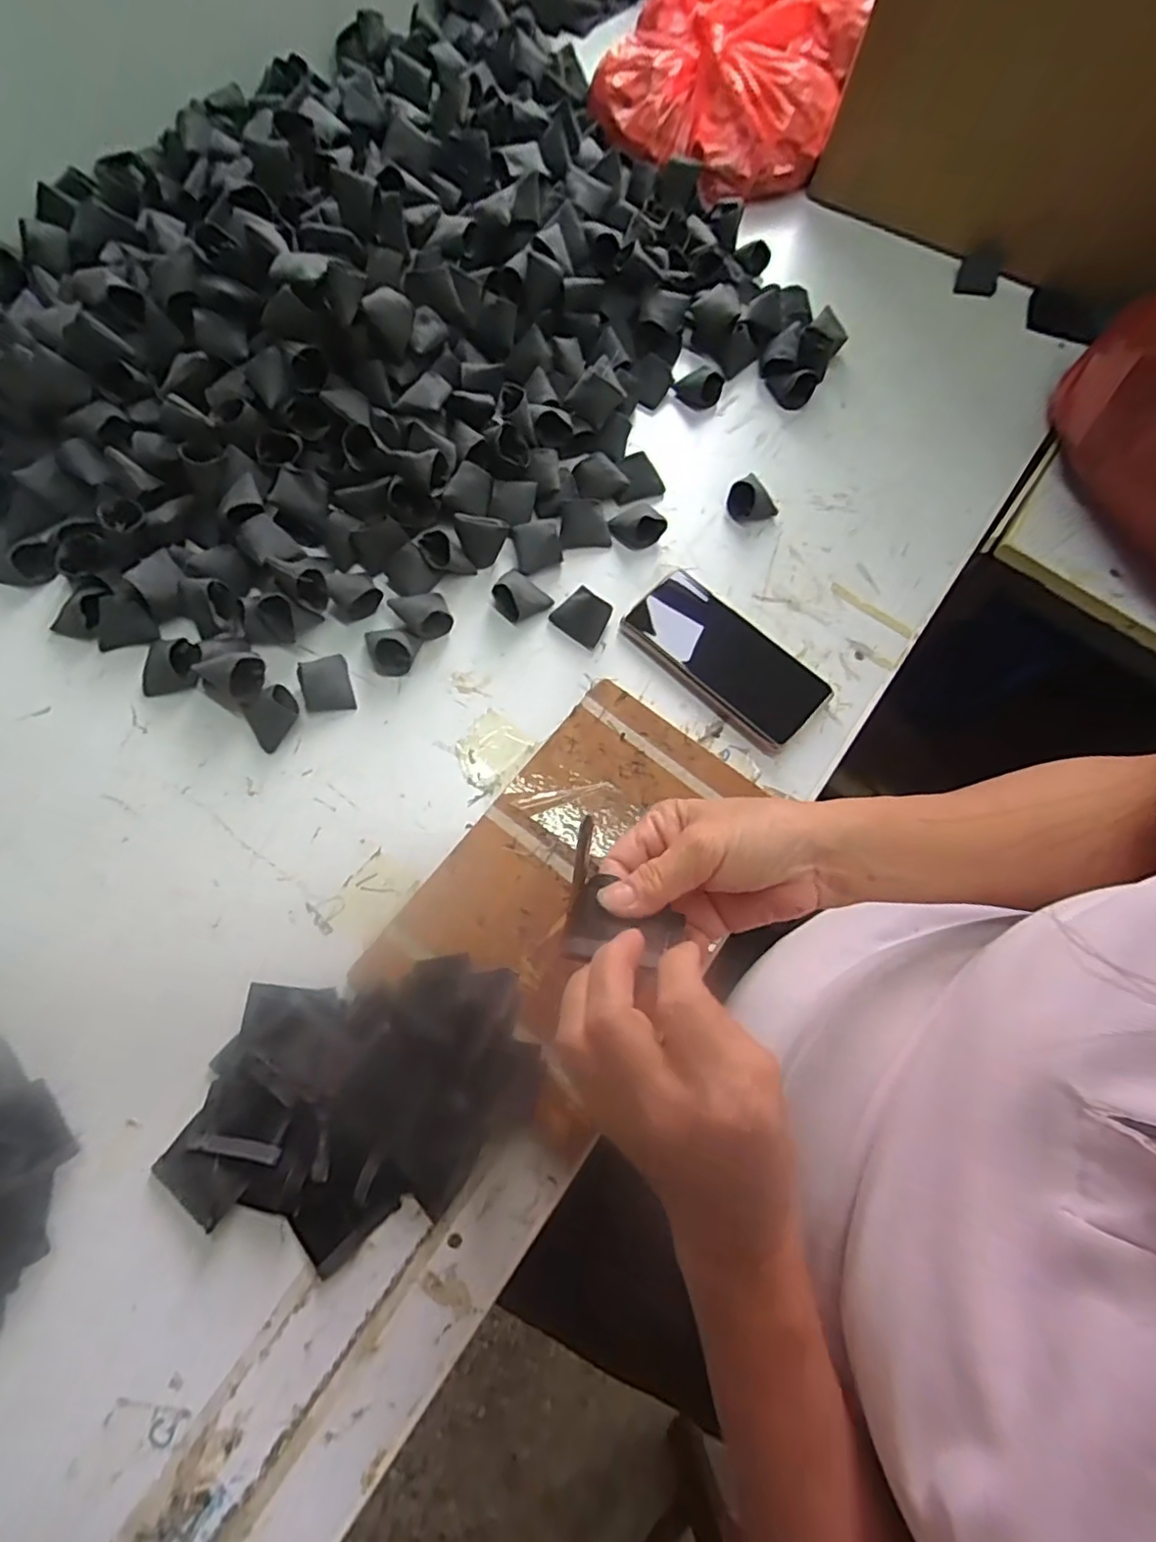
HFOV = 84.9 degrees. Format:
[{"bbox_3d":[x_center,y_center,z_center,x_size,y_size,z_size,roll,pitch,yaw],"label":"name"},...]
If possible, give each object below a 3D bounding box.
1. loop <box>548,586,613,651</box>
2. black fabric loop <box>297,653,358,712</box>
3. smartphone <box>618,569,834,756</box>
[{"bbox_3d":[0.002,-0.123,0.496,0.041,0.022,0.032,31,71,7],"label":"loop"},{"bbox_3d":[-0.185,-0.064,0.463,0.034,0.016,0.040,-13,72,-8],"label":"black fabric loop"},{"bbox_3d":[0.115,-0.089,0.496,0.158,0.017,0.078,42,73,11],"label":"smartphone"}]

